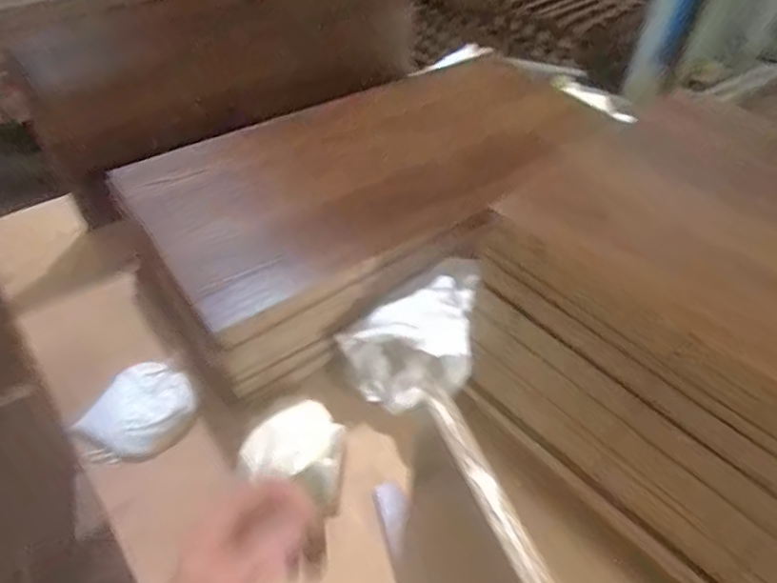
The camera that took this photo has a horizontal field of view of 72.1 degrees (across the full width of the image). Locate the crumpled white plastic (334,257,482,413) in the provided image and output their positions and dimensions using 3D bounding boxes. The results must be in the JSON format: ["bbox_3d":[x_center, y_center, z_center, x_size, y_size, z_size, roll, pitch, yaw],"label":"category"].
[{"bbox_3d":[0.021,0.054,0.656,0.154,0.109,0.162,11,48,8],"label":"crumpled white plastic"}]

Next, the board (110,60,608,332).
[{"bbox_3d":[-0.004,-0.193,0.762,0.659,0.036,0.319,-26,53,-24],"label":"board"}]

